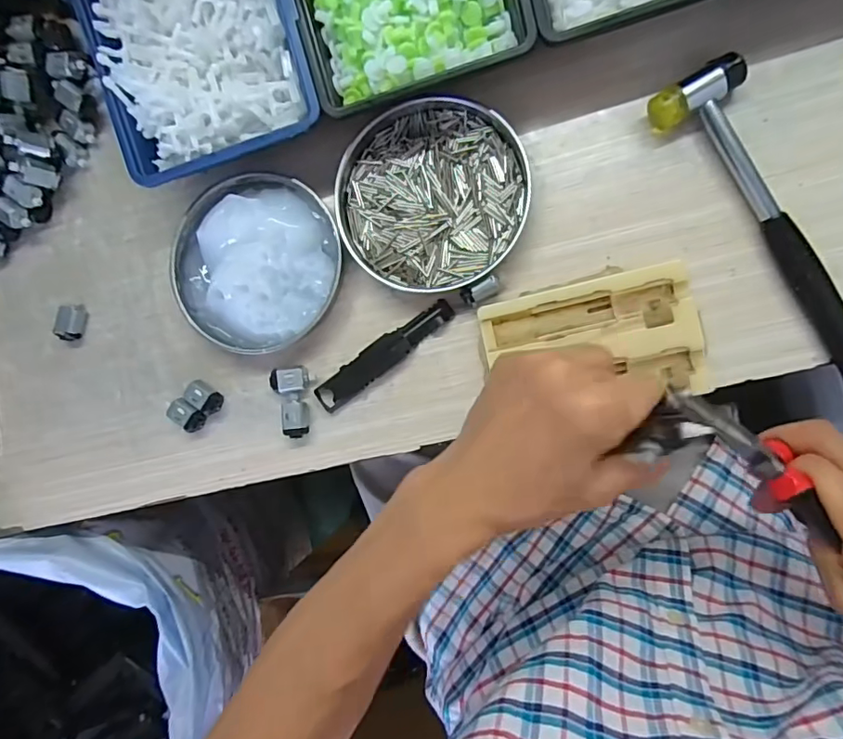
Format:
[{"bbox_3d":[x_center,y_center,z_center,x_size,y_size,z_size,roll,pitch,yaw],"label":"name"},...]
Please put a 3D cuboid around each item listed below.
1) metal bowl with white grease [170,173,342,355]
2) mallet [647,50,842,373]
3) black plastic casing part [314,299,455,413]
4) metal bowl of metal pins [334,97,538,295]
[{"bbox_3d":[-0.127,-0.080,0.393,0.132,0.036,0.128,0,90,9],"label":"metal bowl with white grease"},{"bbox_3d":[0.238,-0.093,0.338,0.056,0.026,0.233,-33,85,8],"label":"mallet"},{"bbox_3d":[-0.028,-0.011,0.388,0.119,0.009,0.022,-37,85,7],"label":"black plastic casing part"},{"bbox_3d":[0.008,-0.125,0.378,0.132,0.023,0.132,0,90,9],"label":"metal bowl of metal pins"}]

